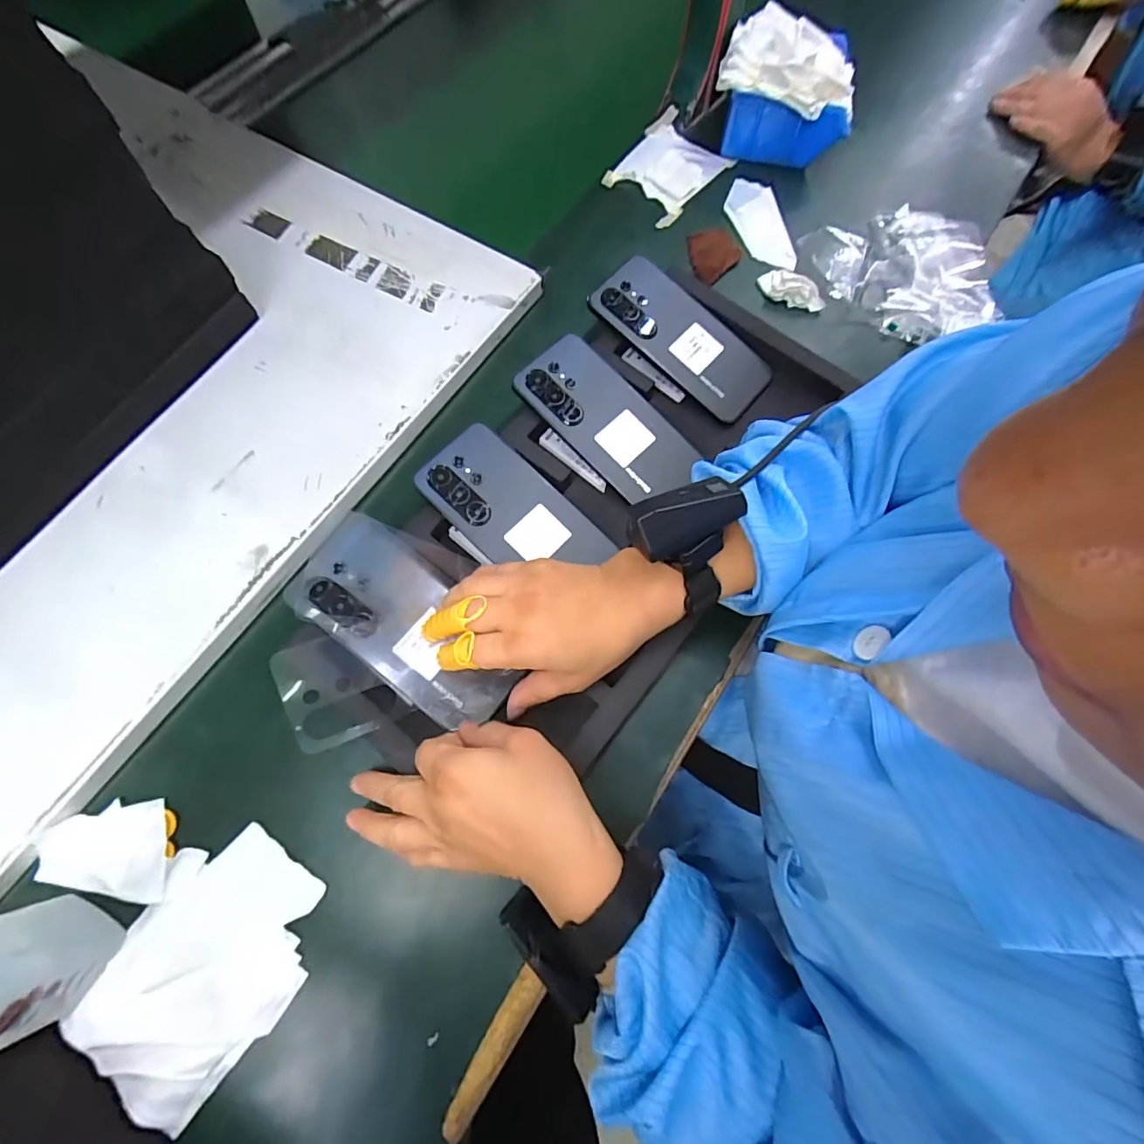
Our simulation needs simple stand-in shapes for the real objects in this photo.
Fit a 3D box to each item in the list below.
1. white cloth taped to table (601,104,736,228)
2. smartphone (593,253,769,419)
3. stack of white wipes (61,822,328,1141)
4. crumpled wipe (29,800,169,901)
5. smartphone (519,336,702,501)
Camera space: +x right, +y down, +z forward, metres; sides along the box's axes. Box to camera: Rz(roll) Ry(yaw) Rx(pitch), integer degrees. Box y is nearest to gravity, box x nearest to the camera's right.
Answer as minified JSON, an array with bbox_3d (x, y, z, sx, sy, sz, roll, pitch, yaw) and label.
[{"bbox_3d":[0.105,-0.454,0.578,0.105,0.021,0.132,38,74,13],"label":"white cloth taped to table"},{"bbox_3d":[0.101,-0.213,0.465,0.169,0.015,0.075,40,76,-2],"label":"smartphone"},{"bbox_3d":[-0.233,0.248,0.327,0.110,0.014,0.141,34,73,11],"label":"stack of white wipes"},{"bbox_3d":[-0.312,0.185,0.343,0.087,0.011,0.057,1,70,0],"label":"crumpled wipe"},{"bbox_3d":[0.030,-0.128,0.430,0.157,0.010,0.074,45,81,3],"label":"smartphone"}]

